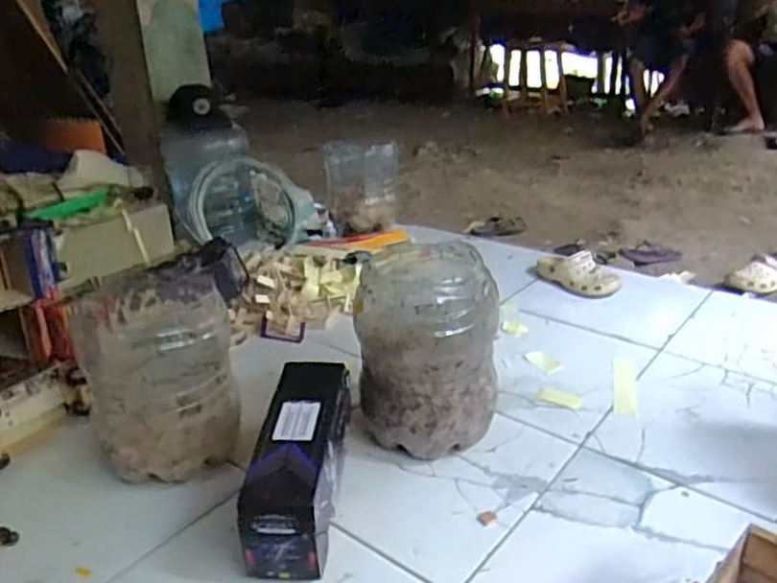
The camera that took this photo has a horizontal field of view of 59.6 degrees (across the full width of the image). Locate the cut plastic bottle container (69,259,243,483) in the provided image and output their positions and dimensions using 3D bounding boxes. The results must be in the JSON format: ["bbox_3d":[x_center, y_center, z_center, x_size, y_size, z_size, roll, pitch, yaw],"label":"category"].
[{"bbox_3d":[-0.400,0.144,1.179,0.229,0.262,0.281,-15,28,-25],"label":"cut plastic bottle container"}]

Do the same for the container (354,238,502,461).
[{"bbox_3d":[0.068,0.093,1.176,0.230,0.337,0.222,-1,25,3],"label":"container"}]

